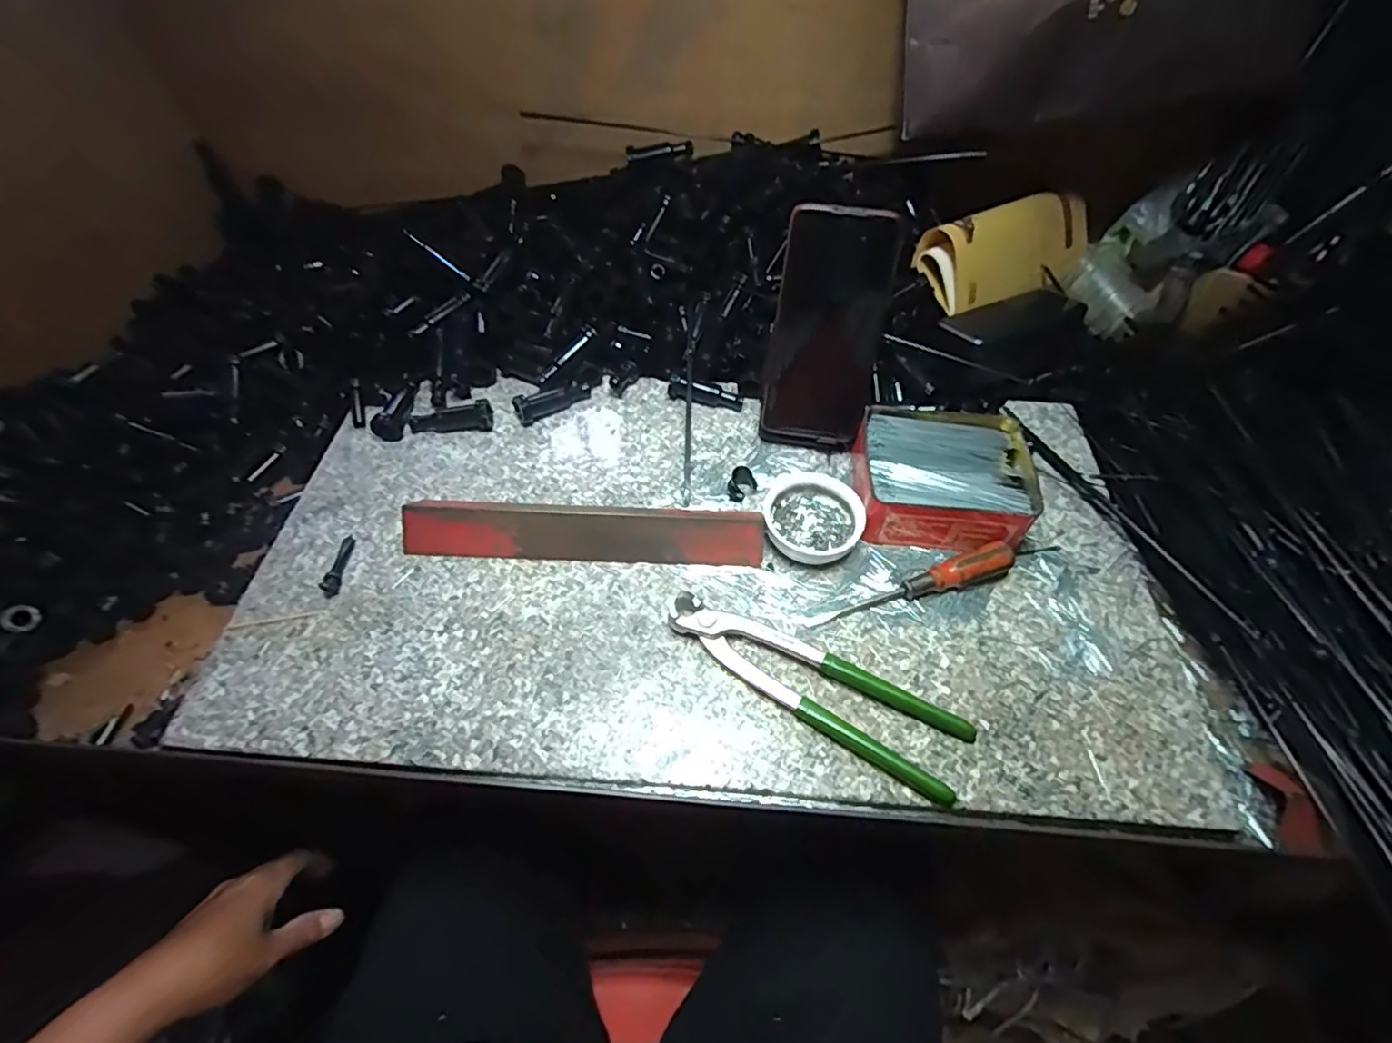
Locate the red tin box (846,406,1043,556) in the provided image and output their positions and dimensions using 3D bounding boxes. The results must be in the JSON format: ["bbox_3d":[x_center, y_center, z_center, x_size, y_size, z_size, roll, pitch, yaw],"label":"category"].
[{"bbox_3d":[0.186,-0.033,0.471,0.129,0.043,0.115,9,54,6],"label":"red tin box"}]

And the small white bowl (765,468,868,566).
[{"bbox_3d":[0.085,-0.005,0.458,0.068,0.022,0.079,-1,53,-1],"label":"small white bowl"}]

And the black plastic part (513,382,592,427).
[{"bbox_3d":[-0.125,-0.108,0.536,0.067,0.021,0.019,-32,60,-22],"label":"black plastic part"}]

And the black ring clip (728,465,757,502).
[{"bbox_3d":[0.036,-0.028,0.476,0.022,0.024,0.017,3,54,2],"label":"black ring clip"}]

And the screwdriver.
[{"bbox_3d":[0.148,0.046,0.422,0.148,0.019,0.020,-16,55,-12],"label":"screwdriver"}]

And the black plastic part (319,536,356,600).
[{"bbox_3d":[-0.256,0.030,0.441,0.013,0.009,0.052,-1,53,-1],"label":"black plastic part"}]

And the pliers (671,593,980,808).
[{"bbox_3d":[0.073,0.099,0.391,0.196,0.017,0.050,28,58,19],"label":"pliers"}]

